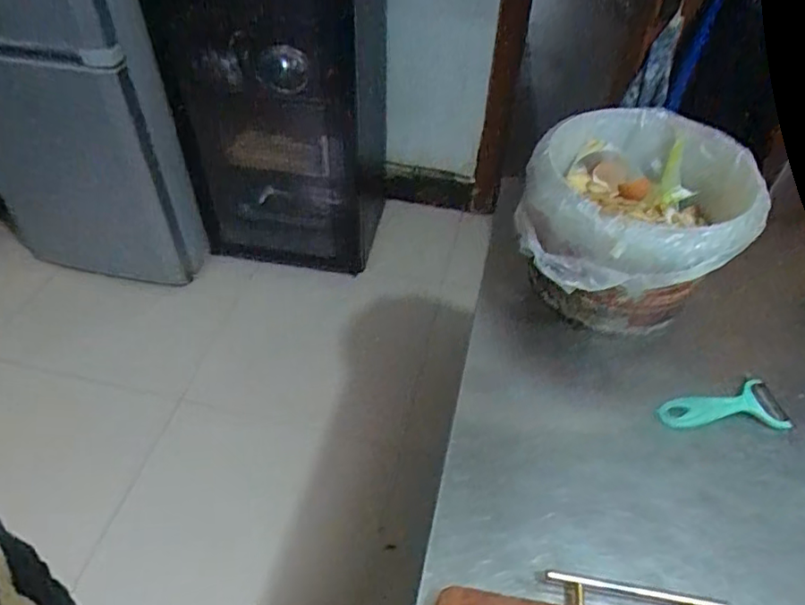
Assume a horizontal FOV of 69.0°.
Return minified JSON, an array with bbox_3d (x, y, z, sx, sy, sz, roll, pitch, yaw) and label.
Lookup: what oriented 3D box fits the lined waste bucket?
[{"bbox_3d":[0.260,-0.087,0.690,0.233,0.178,0.242,1,48,-1],"label":"lined waste bucket"}]

